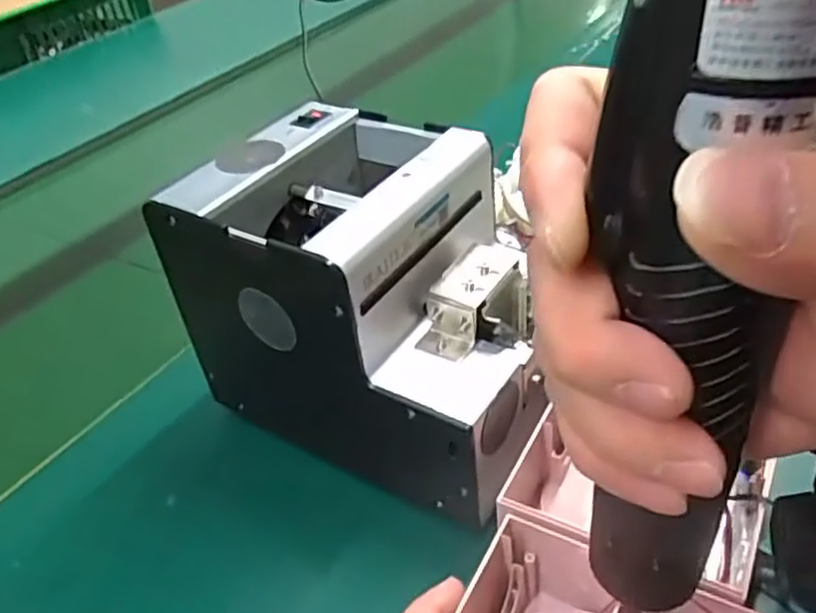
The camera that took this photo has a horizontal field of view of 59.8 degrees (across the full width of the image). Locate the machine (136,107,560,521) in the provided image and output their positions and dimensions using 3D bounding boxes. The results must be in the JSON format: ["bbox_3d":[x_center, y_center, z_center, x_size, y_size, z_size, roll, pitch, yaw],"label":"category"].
[{"bbox_3d":[-0.009,0.004,0.369,0.171,0.165,0.132,18,44,27],"label":"machine"}]

